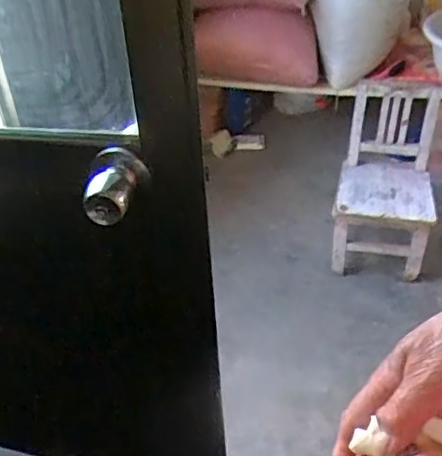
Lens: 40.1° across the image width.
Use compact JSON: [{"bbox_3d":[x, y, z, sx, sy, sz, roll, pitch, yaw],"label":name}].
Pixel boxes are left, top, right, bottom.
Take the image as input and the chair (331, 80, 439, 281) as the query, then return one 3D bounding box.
[{"bbox_3d":[0.497,-0.142,1.796,0.269,0.418,0.383,10,41,16],"label":"chair"}]

